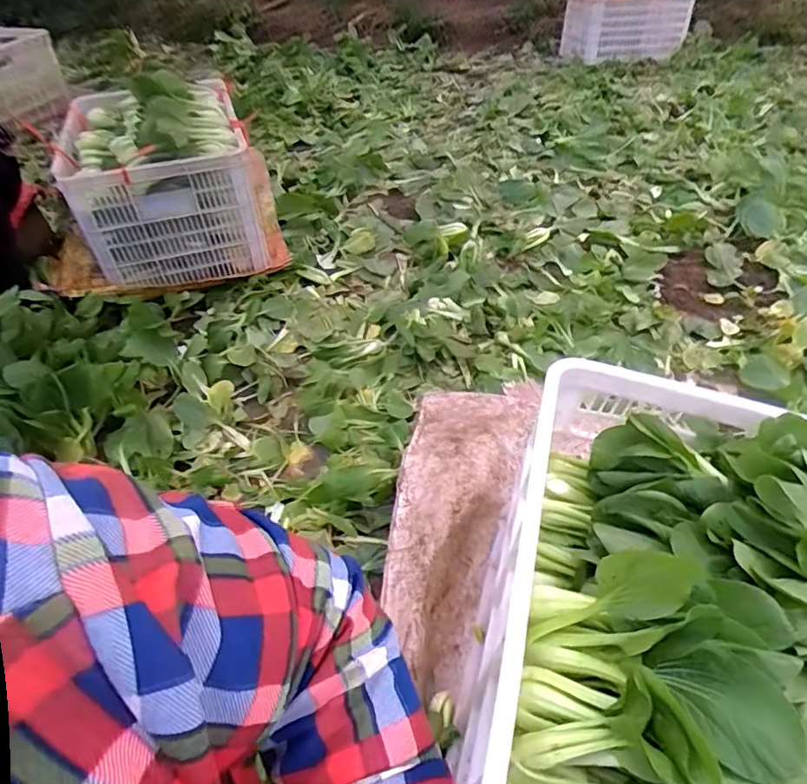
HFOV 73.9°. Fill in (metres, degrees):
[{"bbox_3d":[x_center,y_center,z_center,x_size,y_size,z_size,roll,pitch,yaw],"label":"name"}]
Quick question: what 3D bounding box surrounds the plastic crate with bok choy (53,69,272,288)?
[{"bbox_3d":[-0.579,-0.526,1.308,0.393,0.343,0.456,-19,49,-14],"label":"plastic crate with bok choy"}]

